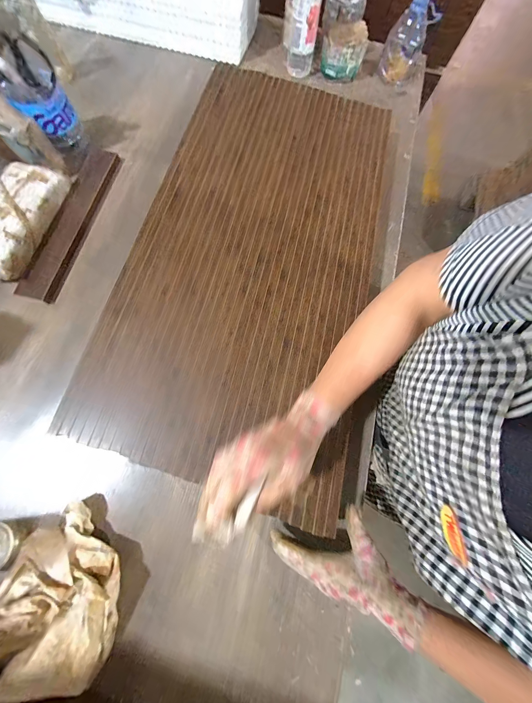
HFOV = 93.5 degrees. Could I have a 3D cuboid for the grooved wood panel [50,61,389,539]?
[{"bbox_3d":[0.003,-0.204,0.456,0.437,0.033,0.827,14,75,2],"label":"grooved wood panel"}]

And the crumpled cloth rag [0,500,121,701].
[{"bbox_3d":[-0.265,0.326,0.323,0.174,0.051,0.172,36,75,7],"label":"crumpled cloth rag"}]

